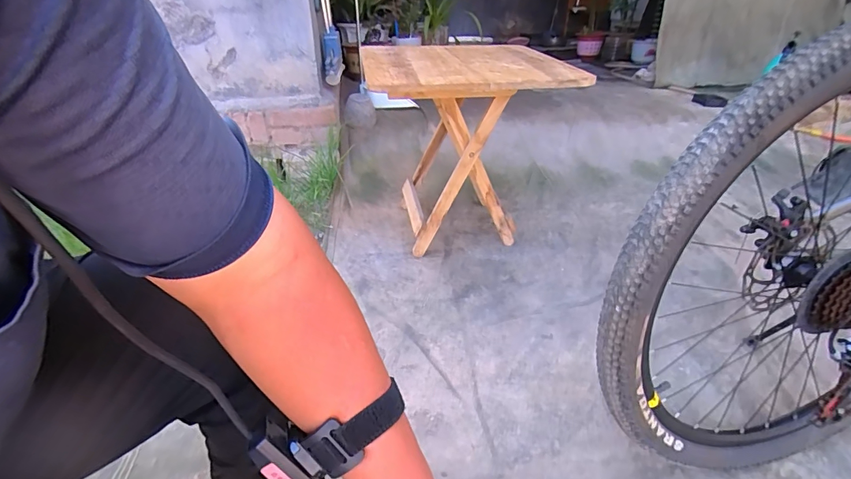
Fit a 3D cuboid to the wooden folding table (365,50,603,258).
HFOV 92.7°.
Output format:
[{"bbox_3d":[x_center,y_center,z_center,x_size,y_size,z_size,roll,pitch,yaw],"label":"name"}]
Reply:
[{"bbox_3d":[0.087,-0.220,1.107,0.429,0.505,0.476,-5,32,-6],"label":"wooden folding table"}]

